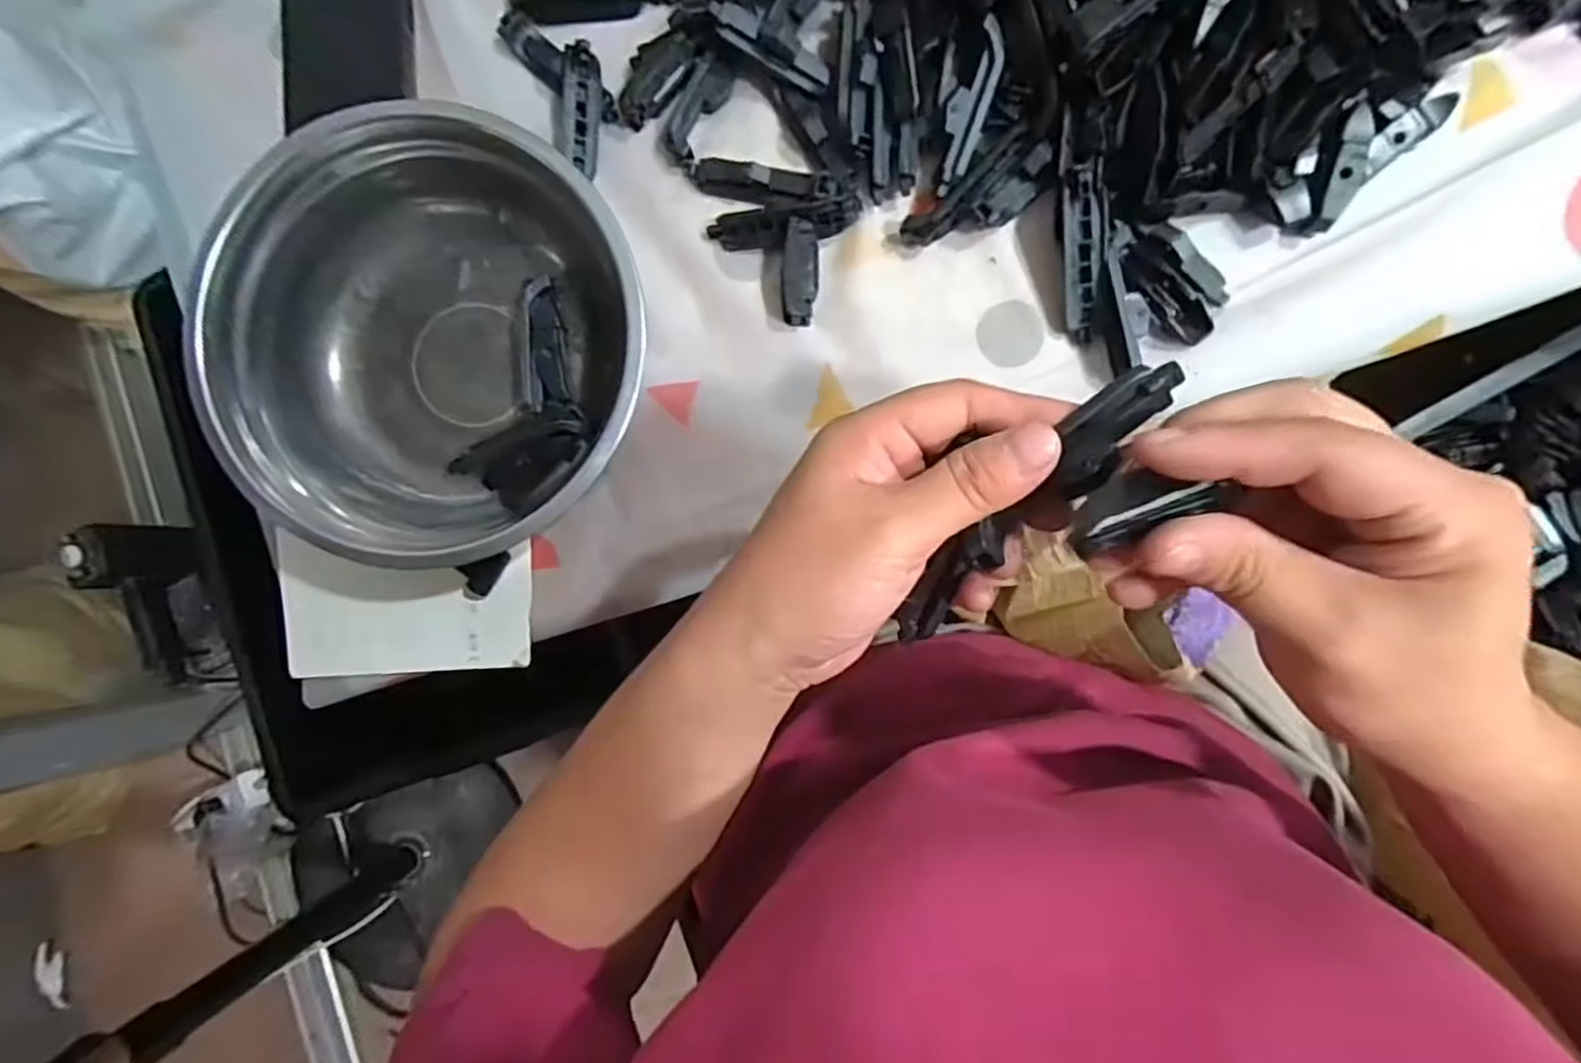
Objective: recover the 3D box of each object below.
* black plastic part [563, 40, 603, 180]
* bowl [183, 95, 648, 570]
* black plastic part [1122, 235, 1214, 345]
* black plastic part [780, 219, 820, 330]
[{"bbox_3d":[-0.109,-0.221,0.374,0.017,0.015,0.065,2,89,10],"label":"black plastic part"},{"bbox_3d":[-0.164,-0.086,0.348,0.196,0.070,0.180,0,89,10],"label":"bowl"},{"bbox_3d":[0.172,-0.111,0.328,0.023,0.008,0.054,-30,84,8],"label":"black plastic part"},{"bbox_3d":[0.005,-0.129,0.355,0.018,0.010,0.050,-1,89,10],"label":"black plastic part"}]

